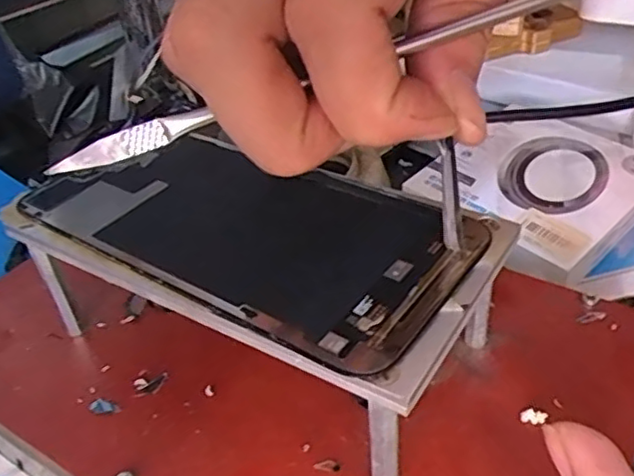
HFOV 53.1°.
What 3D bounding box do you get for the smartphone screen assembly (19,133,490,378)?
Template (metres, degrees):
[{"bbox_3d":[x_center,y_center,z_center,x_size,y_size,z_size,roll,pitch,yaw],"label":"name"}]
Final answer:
[{"bbox_3d":[-0.028,-0.005,0.212,0.151,0.012,0.070,19,43,30],"label":"smartphone screen assembly"}]

